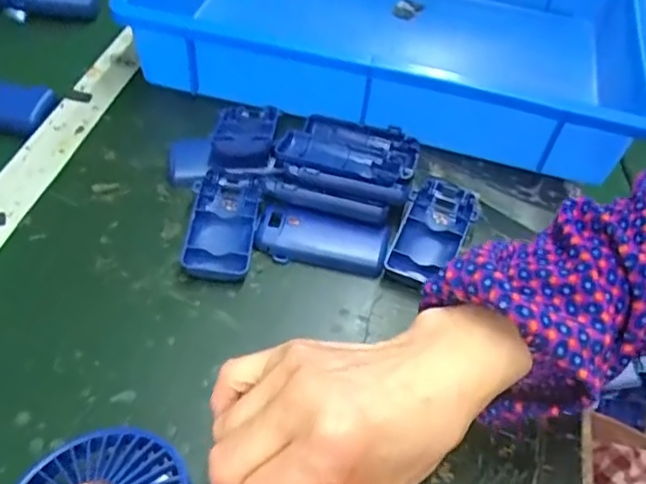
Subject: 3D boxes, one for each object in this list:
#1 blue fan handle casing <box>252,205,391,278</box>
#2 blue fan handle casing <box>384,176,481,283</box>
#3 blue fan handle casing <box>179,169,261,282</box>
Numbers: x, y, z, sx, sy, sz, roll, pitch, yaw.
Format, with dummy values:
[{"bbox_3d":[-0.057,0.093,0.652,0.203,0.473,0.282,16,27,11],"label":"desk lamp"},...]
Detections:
[{"bbox_3d":[-0.001,-0.001,0.432,0.093,0.018,0.036,12,51,5],"label":"blue fan handle casing"},{"bbox_3d":[0.085,-0.014,0.453,0.047,0.016,0.093,22,53,12],"label":"blue fan handle casing"},{"bbox_3d":[-0.071,-0.013,0.431,0.046,0.014,0.093,4,51,-2],"label":"blue fan handle casing"}]

